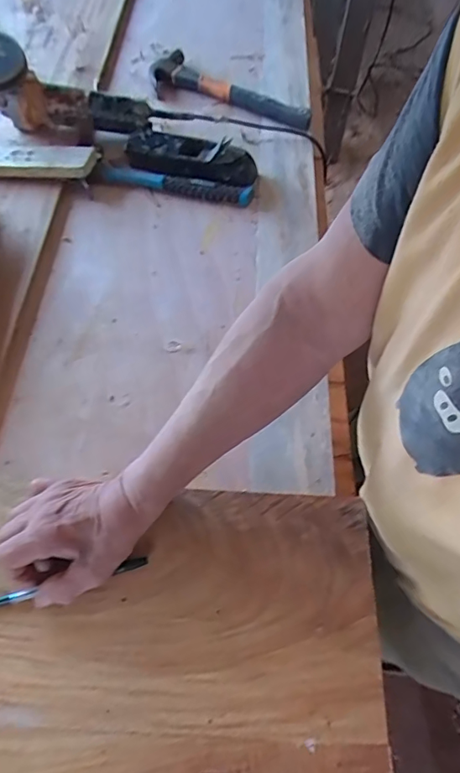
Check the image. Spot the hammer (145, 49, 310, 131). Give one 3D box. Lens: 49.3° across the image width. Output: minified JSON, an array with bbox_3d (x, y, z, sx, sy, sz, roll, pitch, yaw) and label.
[{"bbox_3d":[-0.003,-0.529,0.900,0.328,0.025,0.125,28,60,14],"label":"hammer"}]

